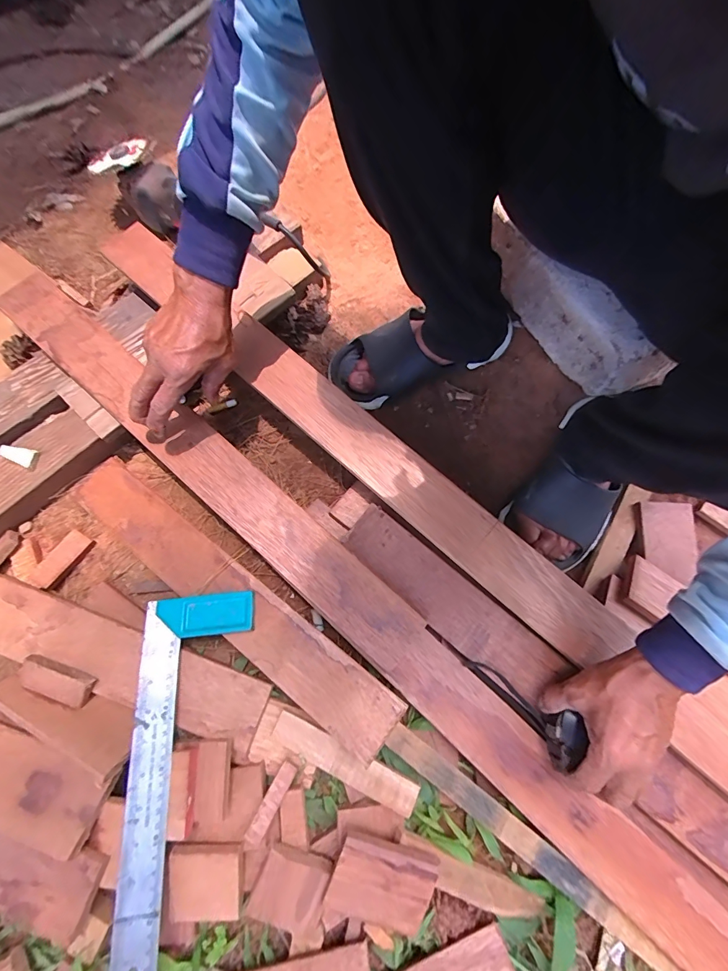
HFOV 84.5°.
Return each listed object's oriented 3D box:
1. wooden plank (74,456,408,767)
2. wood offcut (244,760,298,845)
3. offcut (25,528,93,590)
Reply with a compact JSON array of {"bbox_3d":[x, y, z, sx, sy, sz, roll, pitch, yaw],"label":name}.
[{"bbox_3d":[-0.157,0.112,0.435,0.445,0.016,0.063,37,74,9],"label":"wooden plank"},{"bbox_3d":[-0.086,0.295,0.375,0.016,0.005,0.065,29,61,9],"label":"wood offcut"},{"bbox_3d":[-0.345,0.083,0.454,0.026,0.010,0.070,23,56,7],"label":"offcut"}]

